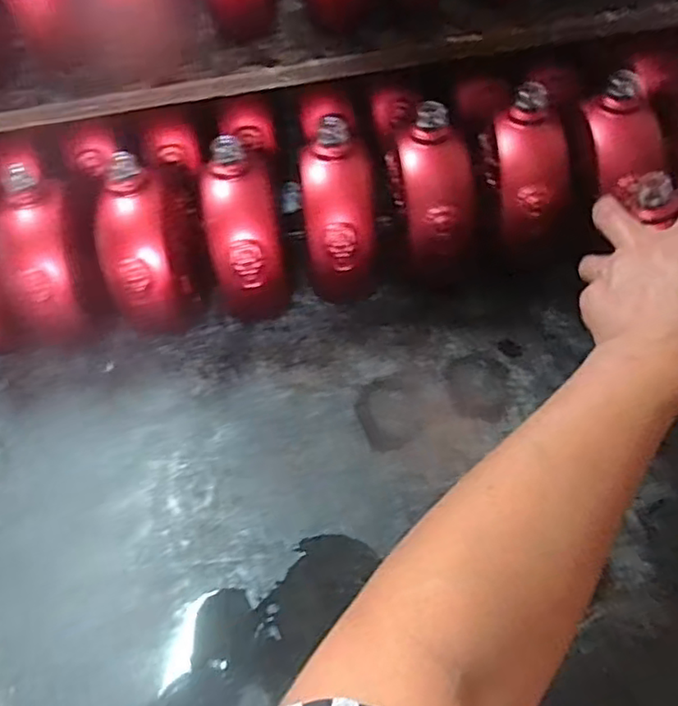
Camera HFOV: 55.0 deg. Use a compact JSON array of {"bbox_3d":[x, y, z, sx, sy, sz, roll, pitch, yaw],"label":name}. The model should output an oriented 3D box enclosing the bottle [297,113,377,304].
[{"bbox_3d":[0.001,-0.109,0.523,0.054,0.142,0.054,-10,15,-3],"label":"bottle"}]

